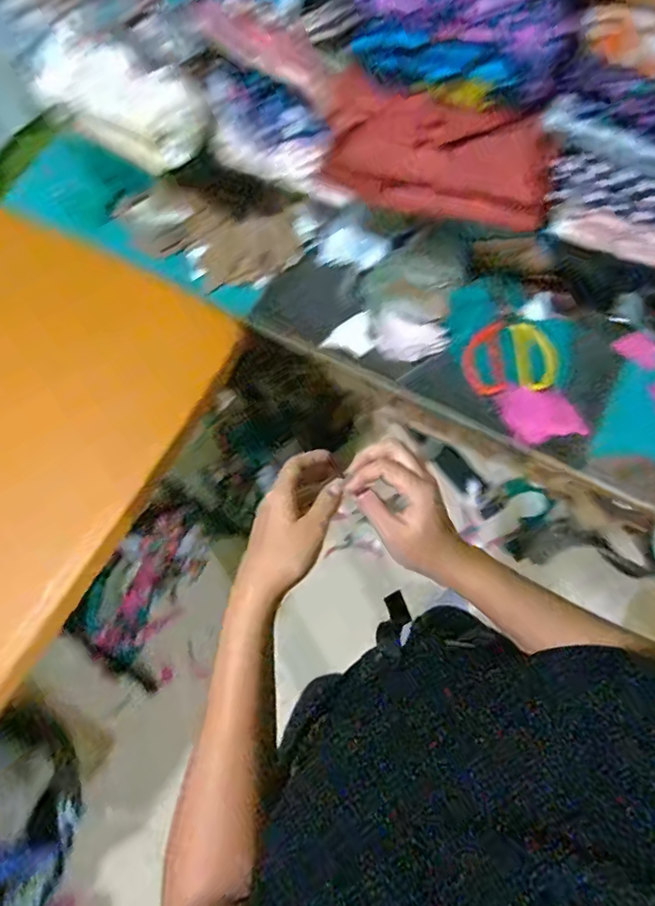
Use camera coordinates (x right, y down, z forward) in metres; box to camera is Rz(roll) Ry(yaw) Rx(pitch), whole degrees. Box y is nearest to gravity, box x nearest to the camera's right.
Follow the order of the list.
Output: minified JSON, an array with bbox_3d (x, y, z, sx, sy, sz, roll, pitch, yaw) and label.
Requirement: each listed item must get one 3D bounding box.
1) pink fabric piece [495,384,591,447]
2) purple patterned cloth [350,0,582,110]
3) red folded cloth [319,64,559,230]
[{"bbox_3d":[0.302,-0.059,0.773,0.112,0.011,0.088,-13,74,-5],"label":"pink fabric piece"},{"bbox_3d":[0.115,-0.364,0.471,0.185,0.098,0.031,19,53,8],"label":"purple patterned cloth"},{"bbox_3d":[0.106,-0.295,0.549,0.234,0.115,0.026,21,52,10],"label":"red folded cloth"}]

